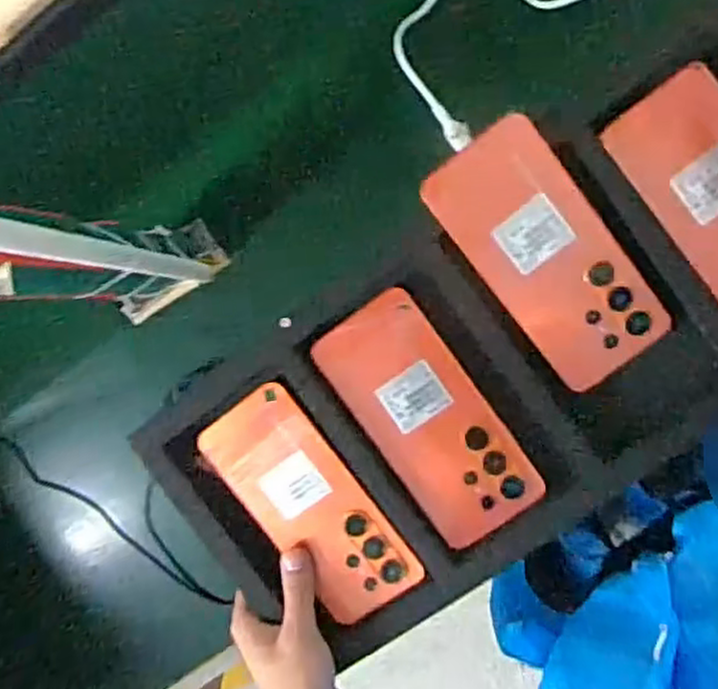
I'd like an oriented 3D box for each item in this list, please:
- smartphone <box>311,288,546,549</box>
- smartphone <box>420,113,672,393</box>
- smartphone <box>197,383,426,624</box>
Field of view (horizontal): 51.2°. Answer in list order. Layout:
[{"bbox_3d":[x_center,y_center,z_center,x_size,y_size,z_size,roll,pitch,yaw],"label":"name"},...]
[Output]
[{"bbox_3d":[0.045,0.050,0.495,0.076,0.007,0.167,-36,89,9],"label":"smartphone"},{"bbox_3d":[0.118,-0.054,0.470,0.077,0.005,0.168,-37,97,6],"label":"smartphone"},{"bbox_3d":[-0.032,0.110,0.512,0.072,0.009,0.167,-40,90,9],"label":"smartphone"}]

